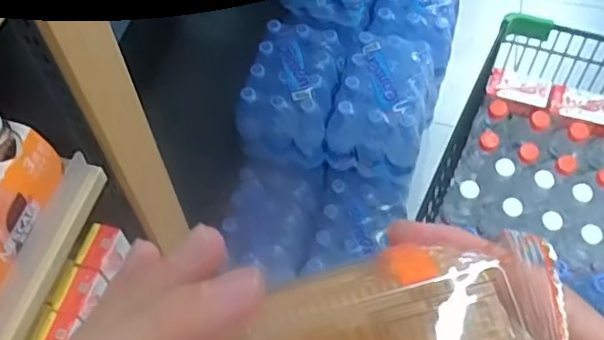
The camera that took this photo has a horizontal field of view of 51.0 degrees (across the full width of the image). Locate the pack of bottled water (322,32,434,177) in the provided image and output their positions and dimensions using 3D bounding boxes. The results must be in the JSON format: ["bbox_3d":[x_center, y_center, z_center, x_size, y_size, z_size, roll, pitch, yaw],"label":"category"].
[{"bbox_3d":[0.173,-0.141,1.349,0.194,0.171,0.231,11,59,8],"label":"pack of bottled water"}]

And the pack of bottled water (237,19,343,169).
[{"bbox_3d":[-0.018,-0.161,1.370,0.175,0.169,0.260,12,59,9],"label":"pack of bottled water"}]

